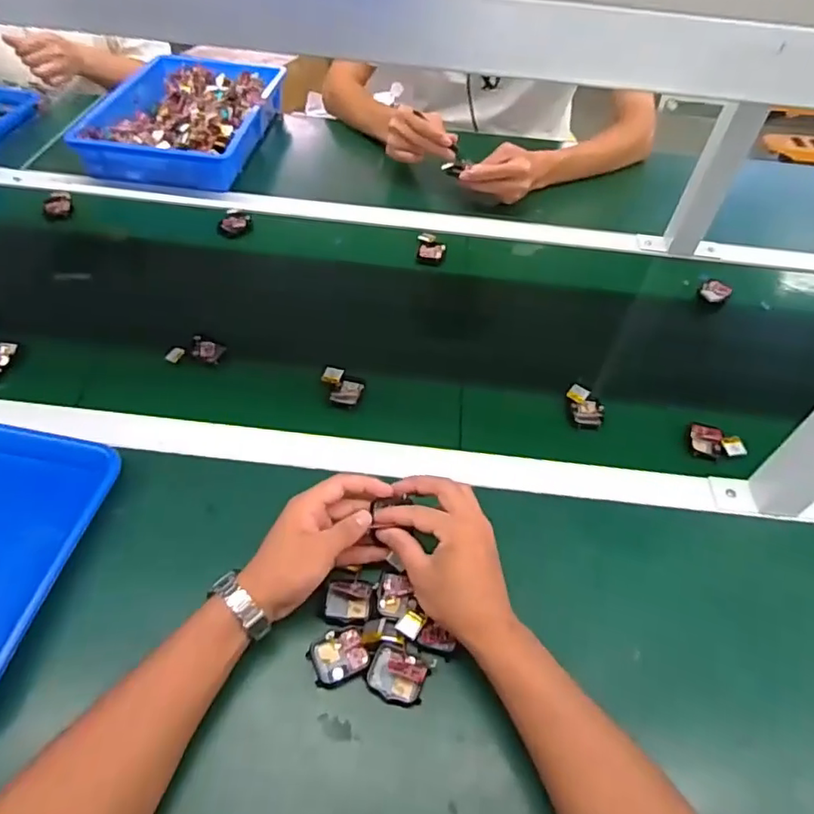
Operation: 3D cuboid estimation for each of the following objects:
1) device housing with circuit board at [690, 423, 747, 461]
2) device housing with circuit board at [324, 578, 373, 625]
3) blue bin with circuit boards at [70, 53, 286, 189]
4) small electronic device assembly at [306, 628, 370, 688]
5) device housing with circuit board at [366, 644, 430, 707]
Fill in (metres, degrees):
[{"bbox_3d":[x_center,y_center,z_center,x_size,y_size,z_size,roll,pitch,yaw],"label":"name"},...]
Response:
[{"bbox_3d":[0.337,0.038,0.631,0.050,0.019,0.040,9,51,3],"label":"device housing with circuit board"},{"bbox_3d":[-0.049,0.167,0.492,0.039,0.010,0.037,6,51,0],"label":"device housing with circuit board"},{"bbox_3d":[-0.357,-0.481,0.947,0.261,0.054,0.342,5,51,0],"label":"blue bin with circuit boards"},{"bbox_3d":[-0.056,0.203,0.469,0.044,0.007,0.036,-17,54,-17],"label":"small electronic device assembly"},{"bbox_3d":[-0.007,0.214,0.460,0.044,0.014,0.037,22,53,13],"label":"device housing with circuit board"}]

